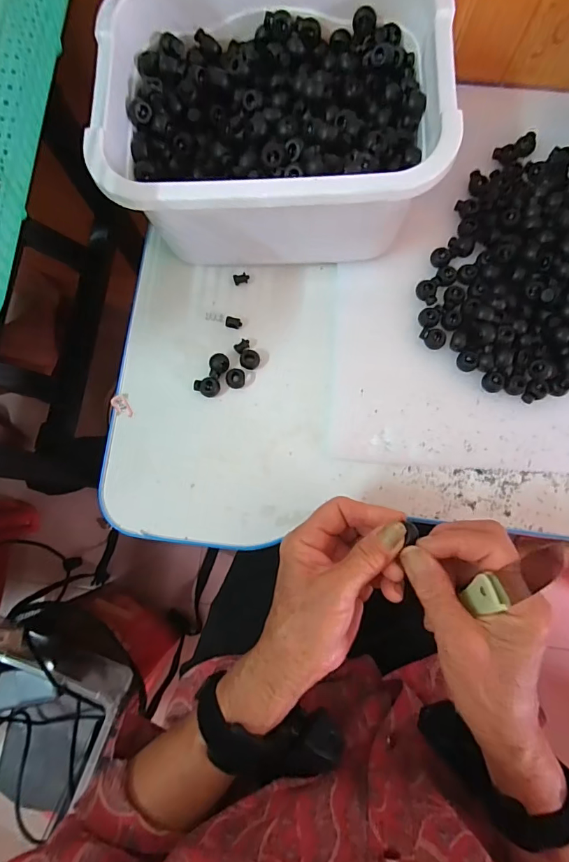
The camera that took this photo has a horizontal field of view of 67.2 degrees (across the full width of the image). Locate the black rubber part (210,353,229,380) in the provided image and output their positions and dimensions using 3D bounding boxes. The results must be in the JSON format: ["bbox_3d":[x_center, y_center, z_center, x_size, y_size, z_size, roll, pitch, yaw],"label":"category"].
[{"bbox_3d":[-0.058,-0.057,0.382,0.017,0.011,0.022,6,82,2],"label":"black rubber part"}]

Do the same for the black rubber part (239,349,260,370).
[{"bbox_3d":[-0.031,-0.064,0.383,0.018,0.011,0.016,-5,81,0],"label":"black rubber part"}]

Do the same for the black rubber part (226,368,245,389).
[{"bbox_3d":[-0.044,-0.047,0.383,0.016,0.007,0.017,1,81,1],"label":"black rubber part"}]

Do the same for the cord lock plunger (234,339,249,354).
[{"bbox_3d":[-0.038,-0.076,0.387,0.015,0.006,0.010,-38,83,-5],"label":"cord lock plunger"}]

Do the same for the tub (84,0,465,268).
[{"bbox_3d":[-0.011,-0.243,0.351,0.240,0.128,0.179,-3,81,0],"label":"tub"}]

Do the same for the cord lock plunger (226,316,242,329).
[{"bbox_3d":[-0.046,-0.099,0.391,0.015,0.007,0.010,7,82,2],"label":"cord lock plunger"}]

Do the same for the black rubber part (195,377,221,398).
[{"bbox_3d":[-0.068,-0.039,0.381,0.021,0.010,0.017,14,82,3],"label":"black rubber part"}]

